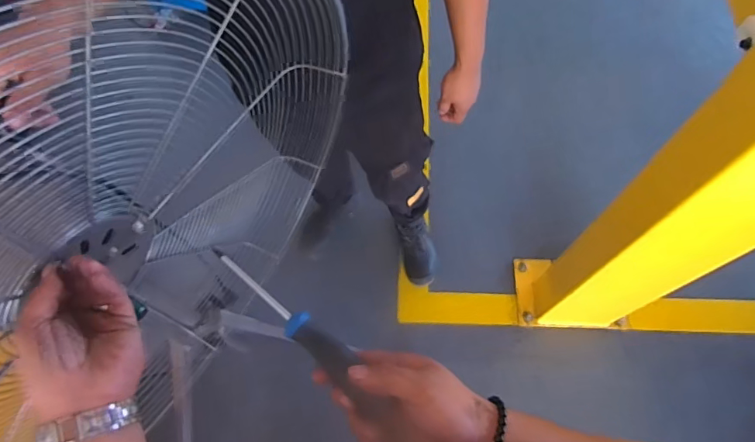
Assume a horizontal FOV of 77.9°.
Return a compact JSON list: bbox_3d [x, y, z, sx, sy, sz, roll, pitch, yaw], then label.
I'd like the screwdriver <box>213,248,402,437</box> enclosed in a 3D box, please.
[{"bbox_3d":[-0.064,0.092,0.403,0.202,0.026,0.025,38,73,16],"label":"screwdriver"}]

